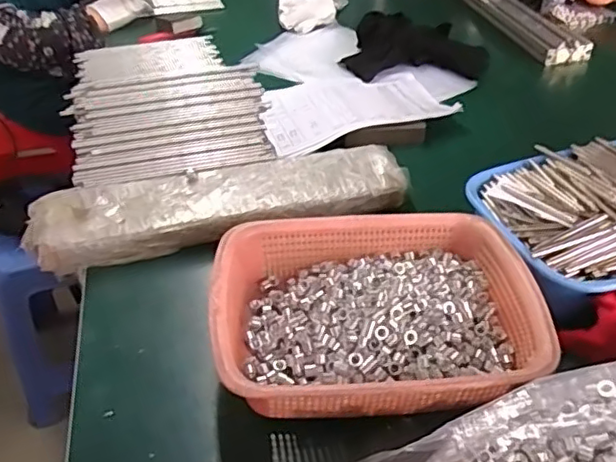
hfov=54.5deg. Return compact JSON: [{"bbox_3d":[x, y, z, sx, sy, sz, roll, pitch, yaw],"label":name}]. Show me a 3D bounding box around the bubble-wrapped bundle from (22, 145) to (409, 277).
[{"bbox_3d":[-0.103,-0.037,0.738,0.456,0.042,0.114,-13,42,-14],"label":"bubble-wrapped bundle"}]

